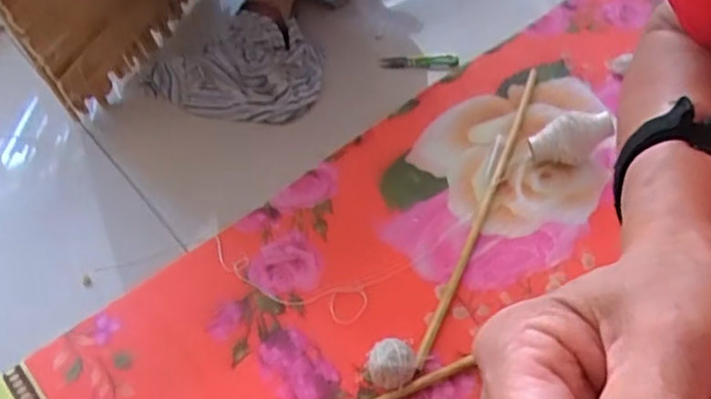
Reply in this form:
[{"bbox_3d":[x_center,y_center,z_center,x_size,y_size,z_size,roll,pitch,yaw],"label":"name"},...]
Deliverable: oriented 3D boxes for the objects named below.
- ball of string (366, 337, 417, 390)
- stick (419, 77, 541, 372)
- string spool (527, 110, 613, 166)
[{"bbox_3d":[0.036,0.163,0.686,0.050,0.043,0.046,0,46,3],"label":"ball of string"},{"bbox_3d":[0.169,-0.010,0.872,0.020,0.011,0.543,15,49,17],"label":"stick"},{"bbox_3d":[0.280,-0.079,0.901,0.101,0.053,0.058,-25,50,-20],"label":"string spool"}]

